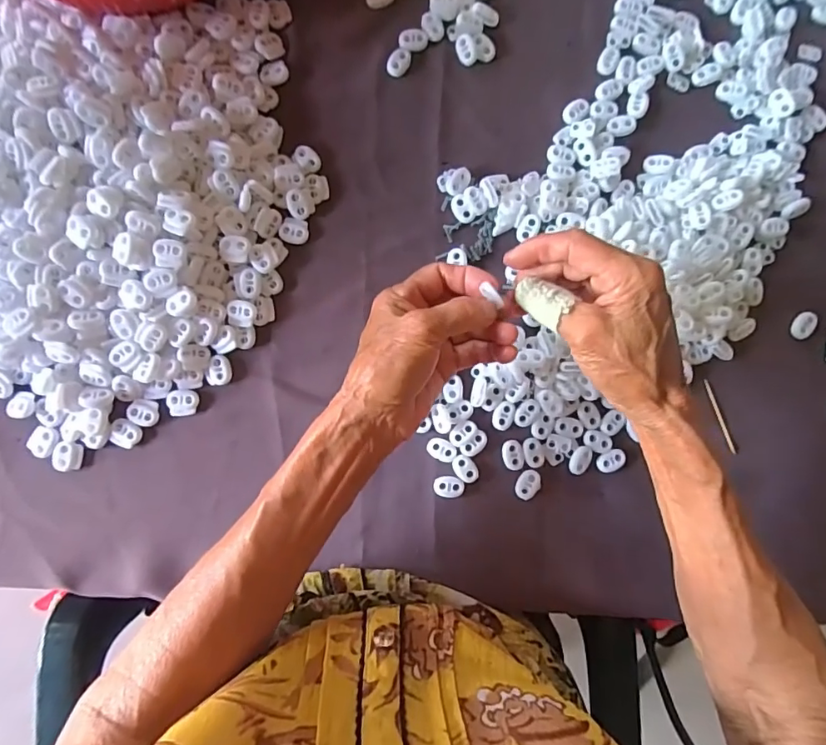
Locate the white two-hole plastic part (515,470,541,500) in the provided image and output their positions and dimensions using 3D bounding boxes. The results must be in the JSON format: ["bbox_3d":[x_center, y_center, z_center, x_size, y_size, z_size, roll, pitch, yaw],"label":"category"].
[{"bbox_3d":[0.087,0.084,0.378,0.017,0.004,0.022,41,87,-3],"label":"white two-hole plastic part"}]

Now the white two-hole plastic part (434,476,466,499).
[{"bbox_3d":[0.028,0.086,0.377,0.022,0.004,0.016,5,89,-4],"label":"white two-hole plastic part"}]

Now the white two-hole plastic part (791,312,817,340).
[{"bbox_3d":[0.311,-0.037,0.398,0.016,0.006,0.022,15,89,-3],"label":"white two-hole plastic part"}]

